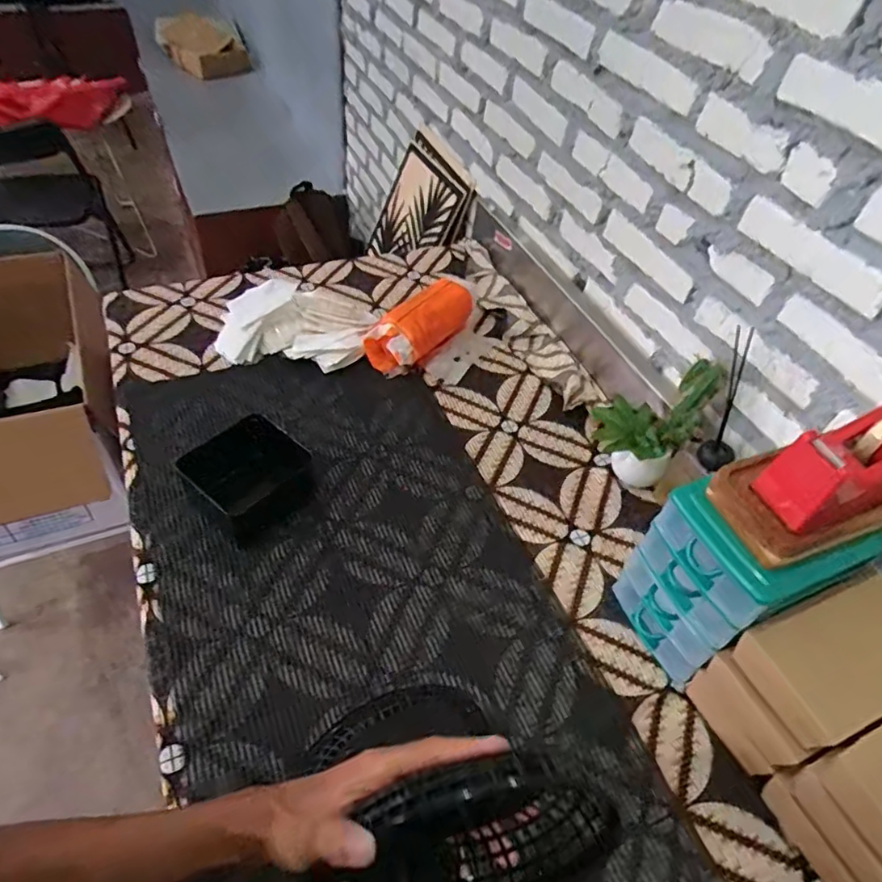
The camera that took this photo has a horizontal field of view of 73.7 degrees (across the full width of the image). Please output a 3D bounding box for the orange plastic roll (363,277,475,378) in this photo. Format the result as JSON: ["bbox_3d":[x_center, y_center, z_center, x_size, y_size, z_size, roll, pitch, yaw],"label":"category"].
[{"bbox_3d":[-0.036,-0.186,0.971,0.080,0.091,0.192,38,58,23],"label":"orange plastic roll"}]

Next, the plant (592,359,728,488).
[{"bbox_3d":[0.280,-0.031,0.808,0.135,0.181,0.112,21,53,12],"label":"plant"}]

